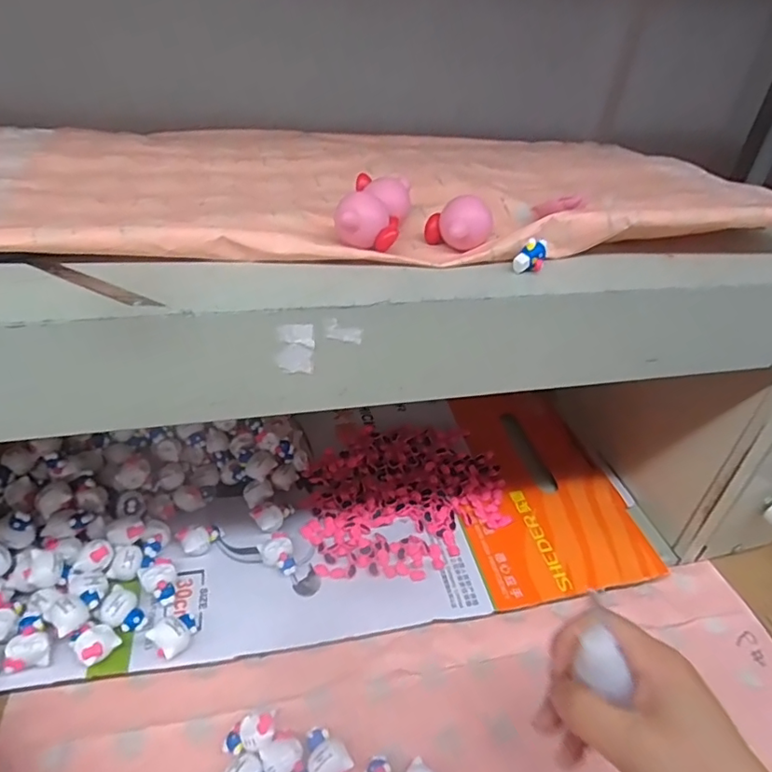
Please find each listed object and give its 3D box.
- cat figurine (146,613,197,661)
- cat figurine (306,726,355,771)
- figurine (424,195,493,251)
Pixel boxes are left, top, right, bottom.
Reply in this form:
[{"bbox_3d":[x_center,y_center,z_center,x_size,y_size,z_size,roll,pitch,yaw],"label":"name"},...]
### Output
[{"bbox_3d":[-0.146,0.175,0.381,0.030,0.023,0.024,-28,50,-36],"label":"cat figurine"},{"bbox_3d":[-0.040,0.234,0.345,0.024,0.022,0.035,-23,47,-32],"label":"cat figurine"},{"bbox_3d":[0.039,-0.088,0.300,0.033,0.027,0.023,9,39,2],"label":"figurine"}]

